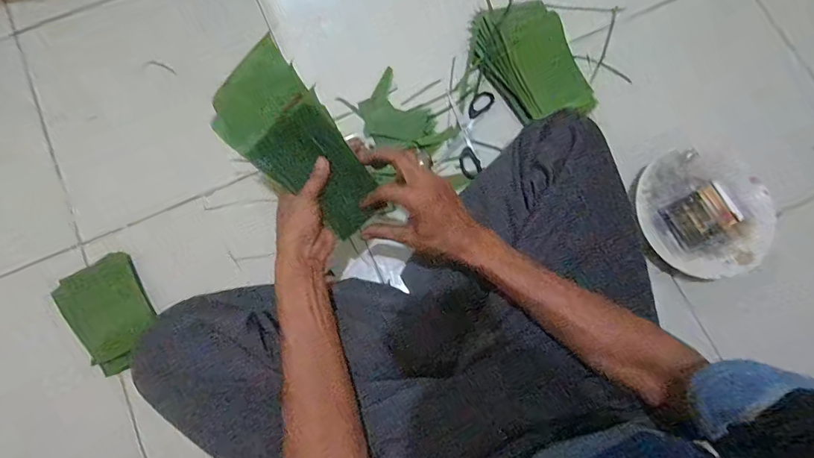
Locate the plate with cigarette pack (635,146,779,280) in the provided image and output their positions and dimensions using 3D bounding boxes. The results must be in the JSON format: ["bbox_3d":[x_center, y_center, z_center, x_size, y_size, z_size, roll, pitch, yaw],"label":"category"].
[{"bbox_3d":[0.434,-0.024,0.608,0.174,0.027,0.192,-38,81,-7],"label":"plate with cigarette pack"}]

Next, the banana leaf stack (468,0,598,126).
[{"bbox_3d":[0.192,-0.270,0.668,0.143,0.028,0.216,-19,79,-4],"label":"banana leaf stack"}]

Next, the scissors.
[{"bbox_3d":[0.092,-0.154,0.663,0.073,0.011,0.144,9,78,2],"label":"scissors"}]

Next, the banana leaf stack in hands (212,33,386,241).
[{"bbox_3d":[-0.117,-0.087,0.461,0.100,0.021,0.208,-42,103,-8],"label":"banana leaf stack in hands"}]

